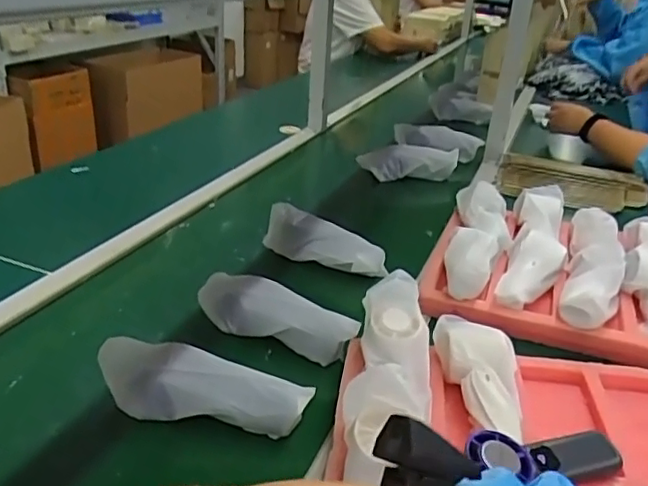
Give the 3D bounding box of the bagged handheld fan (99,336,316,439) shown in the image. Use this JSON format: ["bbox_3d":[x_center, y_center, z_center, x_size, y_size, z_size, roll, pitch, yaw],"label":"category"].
[{"bbox_3d":[-0.116,0.142,0.564,0.210,0.058,0.061,11,28,12],"label":"bagged handheld fan"}]

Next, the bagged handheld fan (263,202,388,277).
[{"bbox_3d":[-0.001,-0.004,0.852,0.181,0.063,0.046,14,28,18],"label":"bagged handheld fan"}]

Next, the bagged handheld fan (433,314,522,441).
[{"bbox_3d":[0.152,0.126,0.584,0.075,0.043,0.156,6,27,3],"label":"bagged handheld fan"}]

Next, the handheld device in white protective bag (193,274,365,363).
[{"bbox_3d":[-0.056,0.082,0.680,0.177,0.053,0.053,19,30,26],"label":"handheld device in white protective bag"}]

